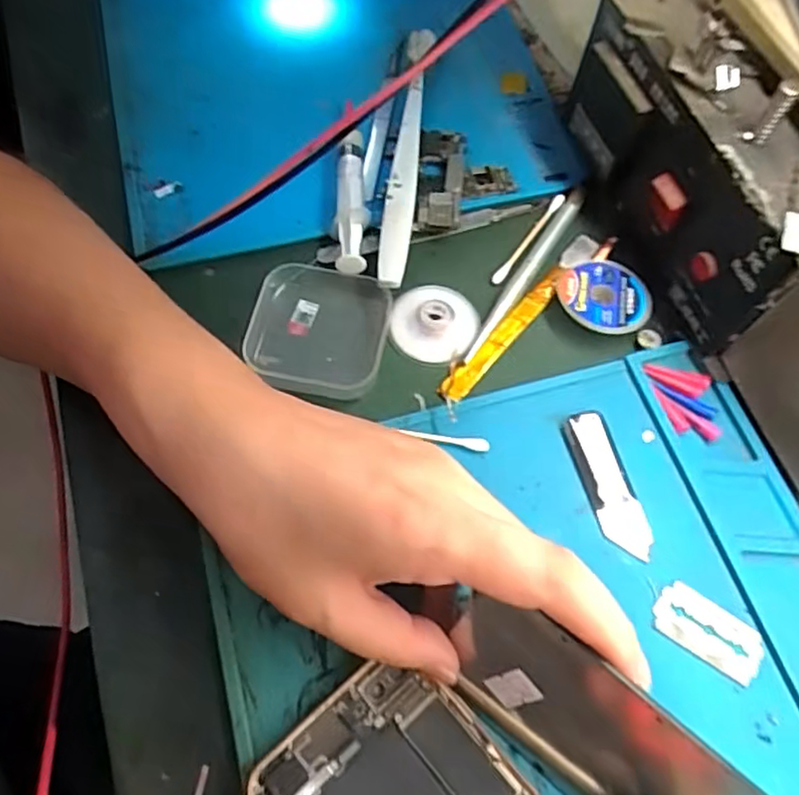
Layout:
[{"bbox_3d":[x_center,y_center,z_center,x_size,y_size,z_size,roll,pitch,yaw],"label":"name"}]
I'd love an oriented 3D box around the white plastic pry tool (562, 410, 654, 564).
[{"bbox_3d":[0.091,0.037,0.284,0.020,0.004,0.066,-13,65,-8],"label":"white plastic pry tool"}]

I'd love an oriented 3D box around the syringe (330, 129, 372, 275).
[{"bbox_3d":[-0.025,-0.101,0.337,0.018,0.015,0.085,0,64,-1],"label":"syringe"}]

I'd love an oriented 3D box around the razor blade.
[{"bbox_3d":[0.123,0.094,0.261,0.042,0.004,0.023,31,72,11],"label":"razor blade"}]

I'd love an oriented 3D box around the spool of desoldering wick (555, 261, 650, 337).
[{"bbox_3d":[0.100,-0.050,0.322,0.045,0.010,0.041,1,64,-1],"label":"spool of desoldering wick"}]

